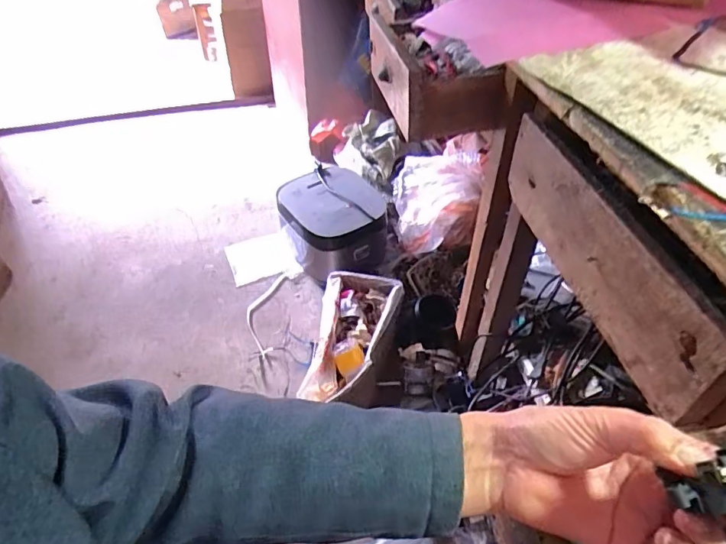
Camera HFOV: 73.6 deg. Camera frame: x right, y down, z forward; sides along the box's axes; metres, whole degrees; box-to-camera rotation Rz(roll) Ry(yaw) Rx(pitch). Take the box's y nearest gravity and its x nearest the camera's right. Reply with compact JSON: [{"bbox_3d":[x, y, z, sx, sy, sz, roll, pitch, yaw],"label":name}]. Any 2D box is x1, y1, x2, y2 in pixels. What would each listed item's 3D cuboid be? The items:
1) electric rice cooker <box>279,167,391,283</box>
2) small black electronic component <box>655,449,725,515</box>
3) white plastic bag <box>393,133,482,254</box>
[{"bbox_3d":[-0.084,-0.132,1.438,0.278,0.242,0.290,-17,50,-14],"label":"electric rice cooker"},{"bbox_3d":[0.182,0.102,0.238,0.056,0.019,0.024,-16,48,6],"label":"small black electronic component"},{"bbox_3d":[0.219,-0.217,1.372,0.257,0.210,0.247,-3,48,-1],"label":"white plastic bag"}]

